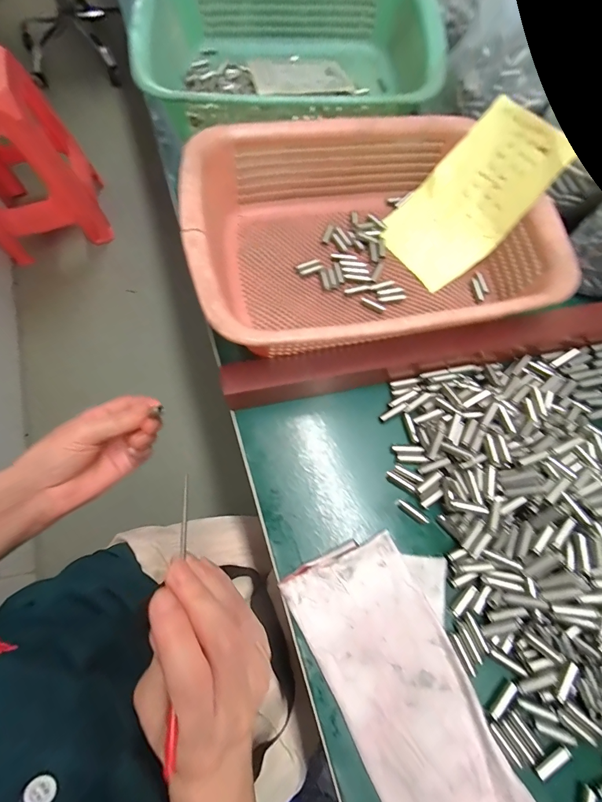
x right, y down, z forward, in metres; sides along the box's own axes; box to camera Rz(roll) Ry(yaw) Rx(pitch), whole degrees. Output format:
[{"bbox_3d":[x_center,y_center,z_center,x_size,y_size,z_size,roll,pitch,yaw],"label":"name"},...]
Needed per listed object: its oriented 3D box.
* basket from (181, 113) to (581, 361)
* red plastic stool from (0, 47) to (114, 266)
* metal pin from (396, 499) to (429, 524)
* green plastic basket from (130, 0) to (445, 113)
[{"bbox_3d":[0.057,-0.145,0.311,0.285,0.091,0.221,-9,69,-3],"label":"basket"},{"bbox_3d":[-0.965,-0.819,1.167,0.370,0.519,0.370,-24,72,-8],"label":"red plastic stool"},{"bbox_3d":[0.086,0.086,0.270,0.027,0.008,0.007,35,73,13],"label":"metal pin"},{"bbox_3d":[-0.020,-0.374,0.378,0.288,0.082,0.226,-8,69,-2],"label":"green plastic basket"}]

